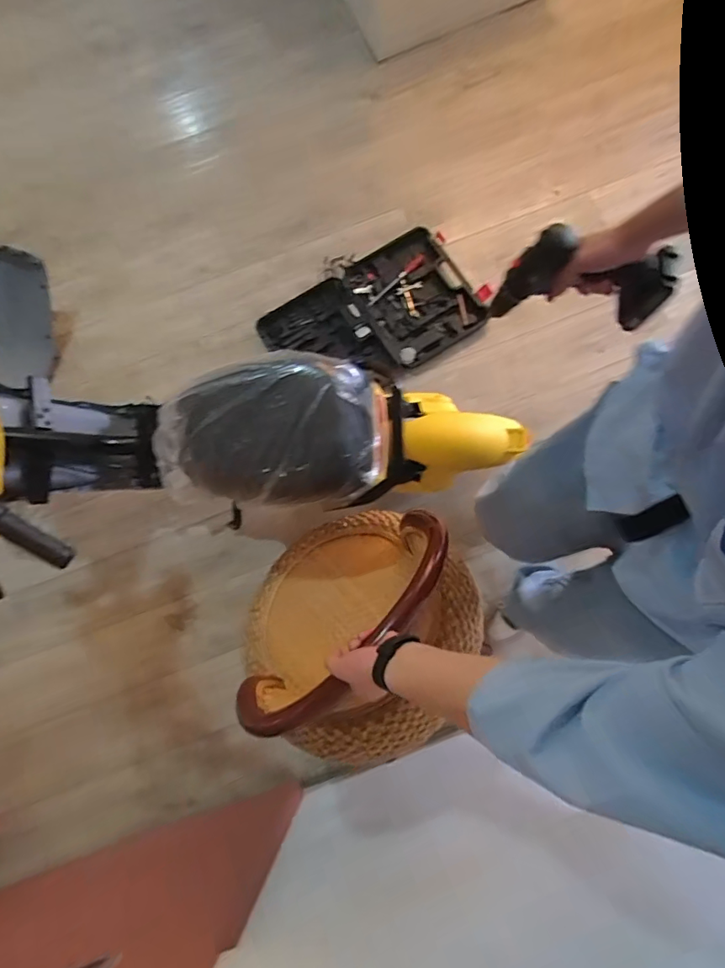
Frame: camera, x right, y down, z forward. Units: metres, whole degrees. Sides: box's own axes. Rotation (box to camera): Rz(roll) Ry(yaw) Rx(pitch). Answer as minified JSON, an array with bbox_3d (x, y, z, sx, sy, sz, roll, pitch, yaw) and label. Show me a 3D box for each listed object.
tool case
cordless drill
[{"bbox_3d":[0.017,-0.580,1.662,0.664,0.052,0.435,-28,80,-3],"label":"tool case"},{"bbox_3d":[0.312,-0.285,0.732,0.212,0.148,0.063,13,77,3],"label":"cordless drill"}]

